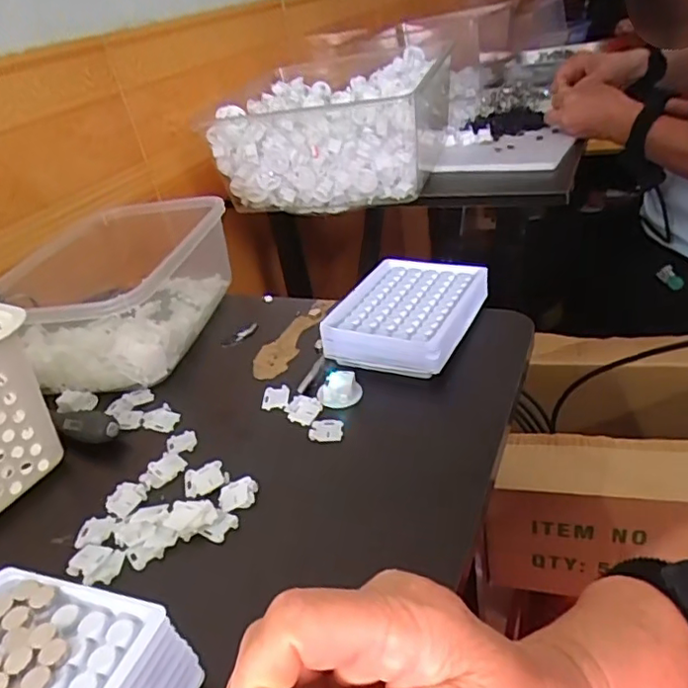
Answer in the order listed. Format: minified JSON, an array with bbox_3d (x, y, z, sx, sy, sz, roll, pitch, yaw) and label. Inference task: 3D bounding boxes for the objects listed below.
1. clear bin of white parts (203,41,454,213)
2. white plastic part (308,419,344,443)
[{"bbox_3d":[-0.010,-0.302,0.834,0.256,0.149,0.307,0,33,17],"label":"clear bin of white parts"},{"bbox_3d":[-0.012,0.060,0.413,0.023,0.006,0.021,-8,32,4],"label":"white plastic part"}]

